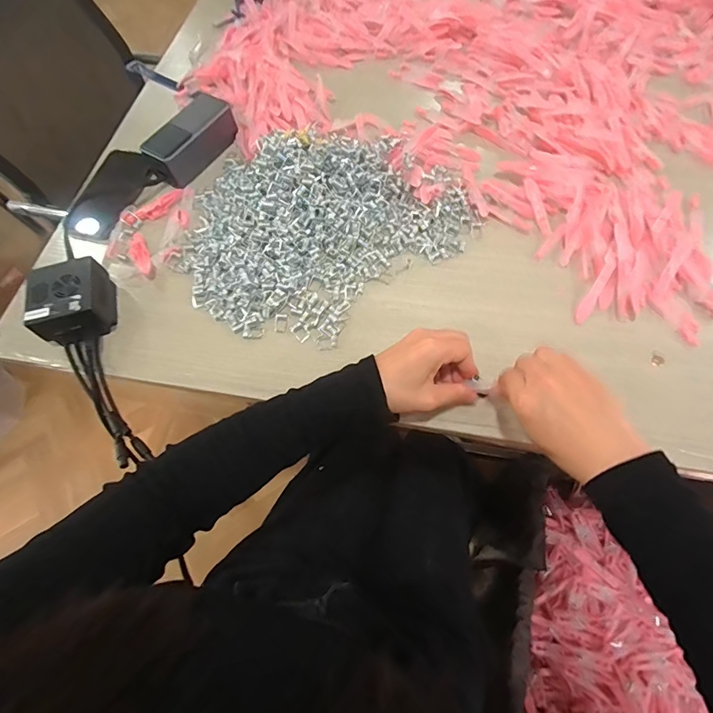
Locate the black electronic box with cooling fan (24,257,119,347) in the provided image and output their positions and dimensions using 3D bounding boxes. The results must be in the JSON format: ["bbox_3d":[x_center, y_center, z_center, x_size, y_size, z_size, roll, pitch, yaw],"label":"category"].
[{"bbox_3d":[-0.316,-0.063,0.483,0.079,0.058,0.084,-18,65,-5],"label":"black electronic box with cooling fan"}]

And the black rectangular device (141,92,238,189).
[{"bbox_3d":[-0.226,-0.301,0.582,0.054,0.053,0.126,34,71,18],"label":"black rectangular device"}]

